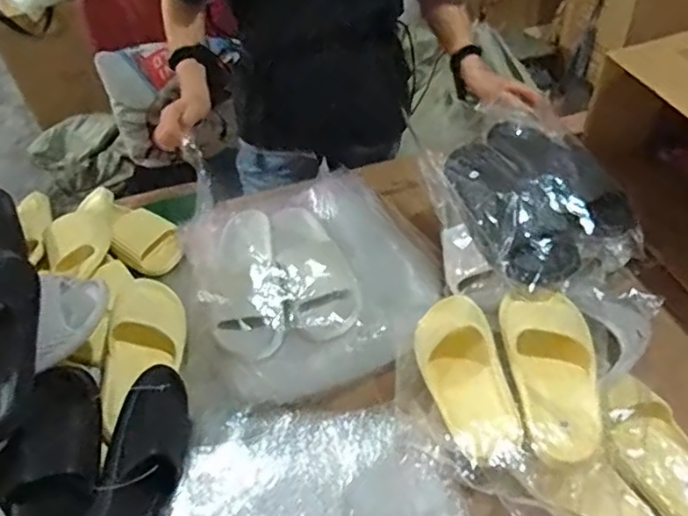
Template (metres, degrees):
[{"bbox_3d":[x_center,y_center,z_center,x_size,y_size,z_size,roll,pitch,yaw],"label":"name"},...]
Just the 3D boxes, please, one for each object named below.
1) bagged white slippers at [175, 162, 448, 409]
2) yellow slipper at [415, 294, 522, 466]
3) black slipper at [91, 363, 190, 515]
[{"bbox_3d":[-0.059,0.000,0.944,0.377,0.093,0.432,-15,47,-8],"label":"bagged white slippers"},{"bbox_3d":[0.152,0.131,0.786,0.104,0.071,0.207,-31,56,21],"label":"yellow slipper"},{"bbox_3d":[-0.239,0.264,0.694,0.078,0.087,0.278,6,62,12],"label":"black slipper"}]

